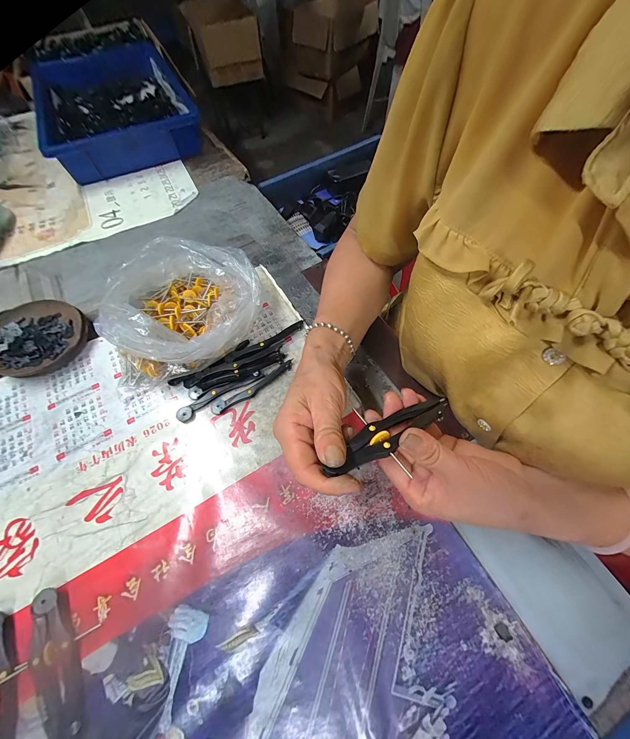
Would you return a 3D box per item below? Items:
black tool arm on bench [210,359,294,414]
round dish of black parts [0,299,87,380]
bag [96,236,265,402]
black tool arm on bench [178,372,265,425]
[{"bbox_3d":[-0.077,0.022,0.365,0.112,0.006,0.017,-30,65,-13],"label":"black tool arm on bench"},{"bbox_3d":[-0.377,-0.043,0.400,0.108,0.033,0.113,-1,62,1],"label":"round dish of black parts"},{"bbox_3d":[-0.170,-0.079,0.377,0.194,0.088,0.162,-16,63,-6],"label":"bag"},{"bbox_3d":[-0.117,0.030,0.363,0.110,0.008,0.019,-30,65,-13],"label":"black tool arm on bench"}]

